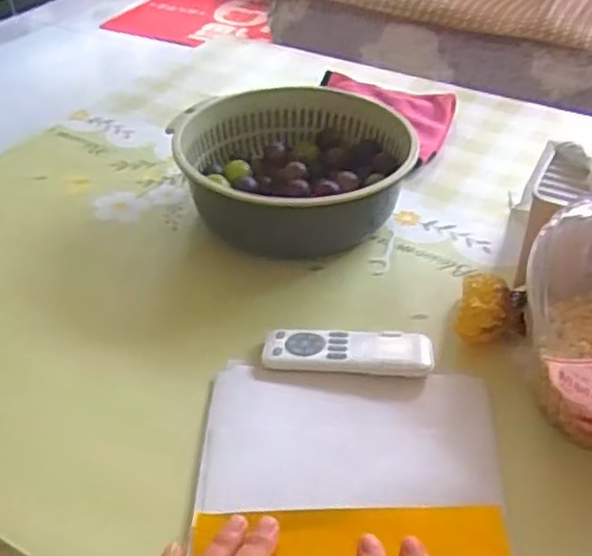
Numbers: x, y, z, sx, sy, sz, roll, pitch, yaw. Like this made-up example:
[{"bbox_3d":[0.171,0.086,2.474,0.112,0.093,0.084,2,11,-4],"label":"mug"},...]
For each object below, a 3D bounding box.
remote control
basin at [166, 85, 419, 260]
[{"bbox_3d":[0.039,0.057,0.557,0.125,0.013,0.040,3,39,3],"label":"remote control"},{"bbox_3d":[-0.003,-0.108,0.722,0.227,0.077,0.185,5,38,5],"label":"basin"}]

